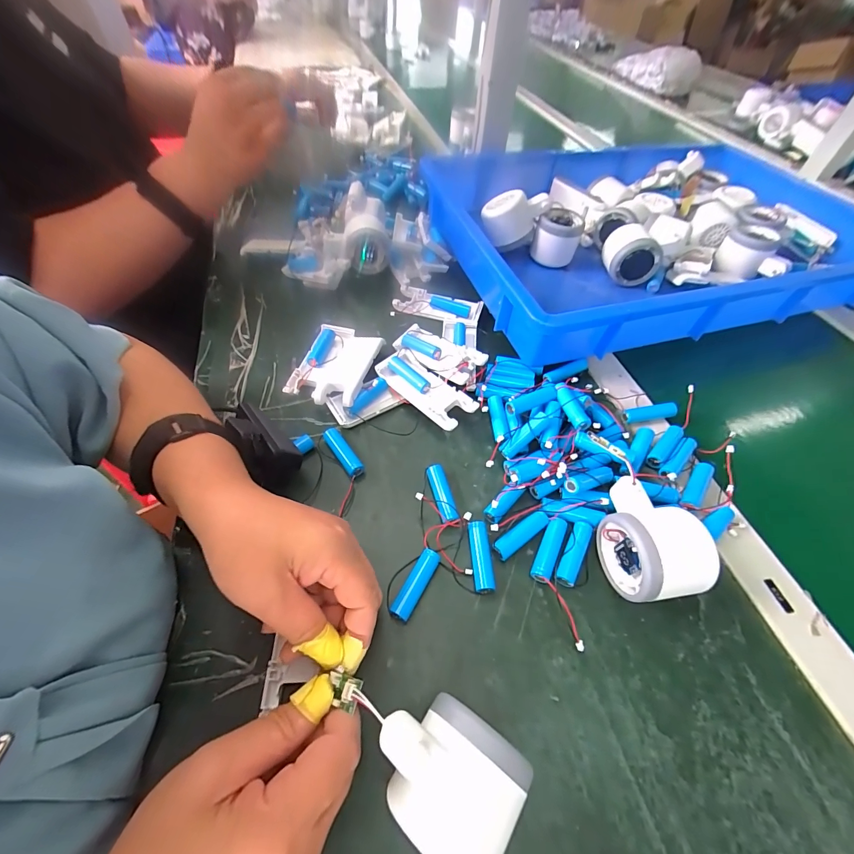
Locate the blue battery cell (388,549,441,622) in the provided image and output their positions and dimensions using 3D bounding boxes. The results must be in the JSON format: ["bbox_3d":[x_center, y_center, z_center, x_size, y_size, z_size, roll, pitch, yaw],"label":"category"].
[{"bbox_3d":[-0.008,0.114,0.272,0.014,0.014,0.052,25,57,16],"label":"blue battery cell"}]

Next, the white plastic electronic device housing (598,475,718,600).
[{"bbox_3d":[0.159,0.080,0.275,0.056,0.053,0.081,-8,55,-7],"label":"white plastic electronic device housing"}]

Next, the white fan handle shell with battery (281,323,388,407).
[{"bbox_3d":[-0.095,-0.066,0.391,0.076,0.021,0.103,14,55,9],"label":"white fan handle shell with battery"}]

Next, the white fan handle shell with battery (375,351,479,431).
[{"bbox_3d":[-0.001,-0.035,0.368,0.038,0.025,0.100,-38,63,-25],"label":"white fan handle shell with battery"}]

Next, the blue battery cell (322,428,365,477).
[{"bbox_3d":[-0.075,0.024,0.337,0.014,0.014,0.053,-32,61,-22],"label":"blue battery cell"}]

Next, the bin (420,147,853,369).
[{"bbox_3d":[0.314,-0.271,0.511,0.569,0.082,0.386,-13,55,-11],"label":"bin"}]

